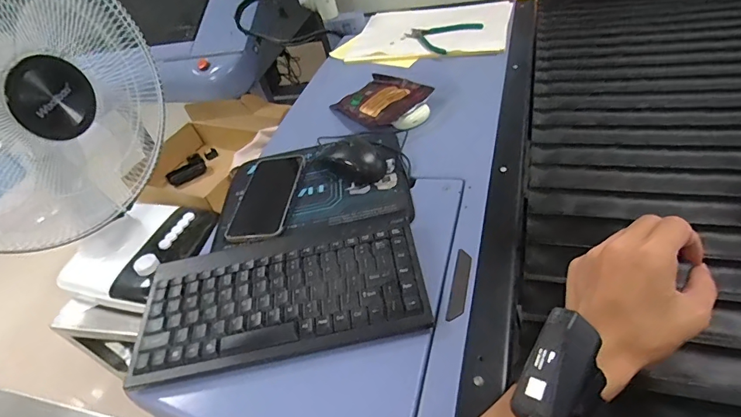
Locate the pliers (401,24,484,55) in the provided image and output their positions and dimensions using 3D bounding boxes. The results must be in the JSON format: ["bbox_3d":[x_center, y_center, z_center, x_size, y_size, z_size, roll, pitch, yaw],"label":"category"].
[{"bbox_3d":[0.133,-0.342,0.837,0.109,0.008,0.126,-36,47,-15],"label":"pliers"}]

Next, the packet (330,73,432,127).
[{"bbox_3d":[0.019,-0.190,0.734,0.122,0.020,0.151,-42,46,-18],"label":"packet"}]

